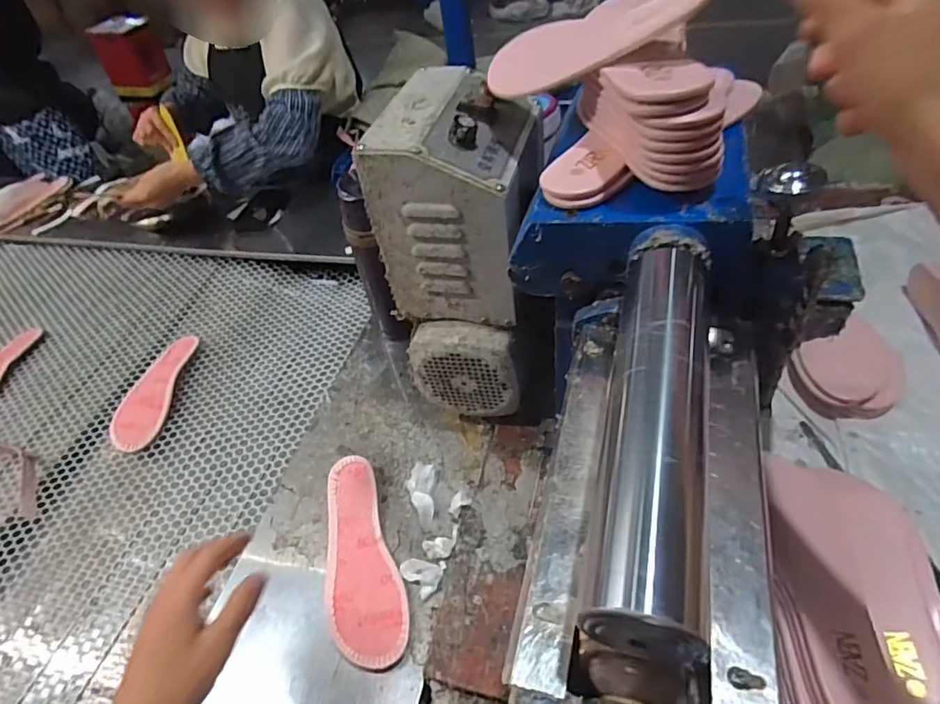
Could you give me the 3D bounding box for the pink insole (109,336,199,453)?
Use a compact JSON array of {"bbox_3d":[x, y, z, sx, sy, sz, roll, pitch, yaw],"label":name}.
[{"bbox_3d":[-0.514,0.060,0.875,0.087,0.013,0.228,-4,47,0],"label":"pink insole"}]

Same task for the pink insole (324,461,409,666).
[{"bbox_3d":[-0.126,0.226,0.596,0.078,0.033,0.226,-19,48,-9],"label":"pink insole"}]

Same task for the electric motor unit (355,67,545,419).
[{"bbox_3d":[-0.005,-0.116,0.619,0.143,0.318,0.204,6,49,14],"label":"electric motor unit"}]

